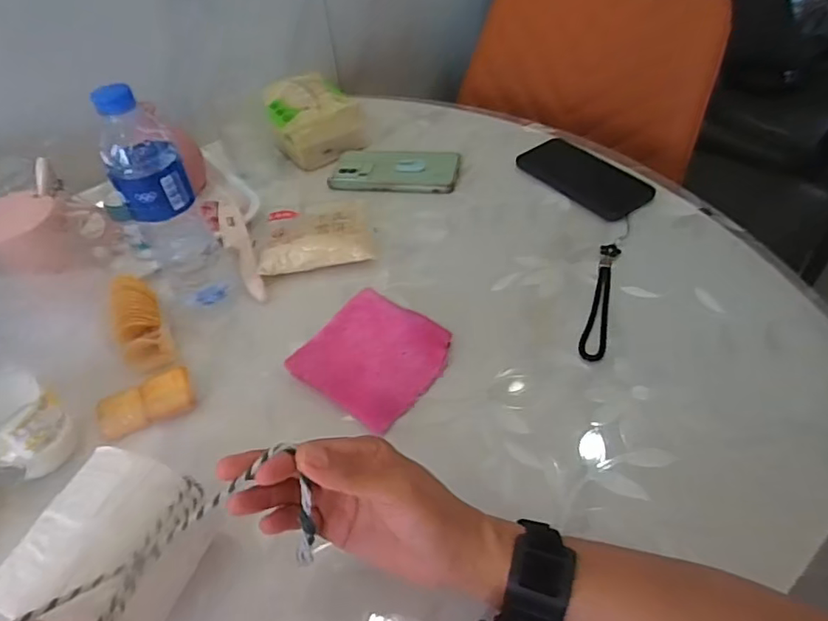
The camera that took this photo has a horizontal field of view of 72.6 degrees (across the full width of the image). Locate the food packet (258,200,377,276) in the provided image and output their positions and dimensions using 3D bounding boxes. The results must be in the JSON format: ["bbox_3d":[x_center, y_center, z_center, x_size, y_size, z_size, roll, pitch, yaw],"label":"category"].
[{"bbox_3d":[-0.109,-0.089,0.626,0.120,0.024,0.103,-11,49,-4],"label":"food packet"}]

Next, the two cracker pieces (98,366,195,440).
[{"bbox_3d":[-0.233,0.079,0.488,0.081,0.021,0.038,-22,50,-14],"label":"two cracker pieces"}]

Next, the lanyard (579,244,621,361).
[{"bbox_3d":[0.179,-0.013,0.539,0.022,0.006,0.148,12,51,15],"label":"lanyard"}]

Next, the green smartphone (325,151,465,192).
[{"bbox_3d":[-0.025,-0.176,0.703,0.158,0.008,0.072,1,49,6],"label":"green smartphone"}]

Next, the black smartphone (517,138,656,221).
[{"bbox_3d":[0.196,-0.157,0.657,0.071,0.016,0.156,-34,54,-23],"label":"black smartphone"}]

